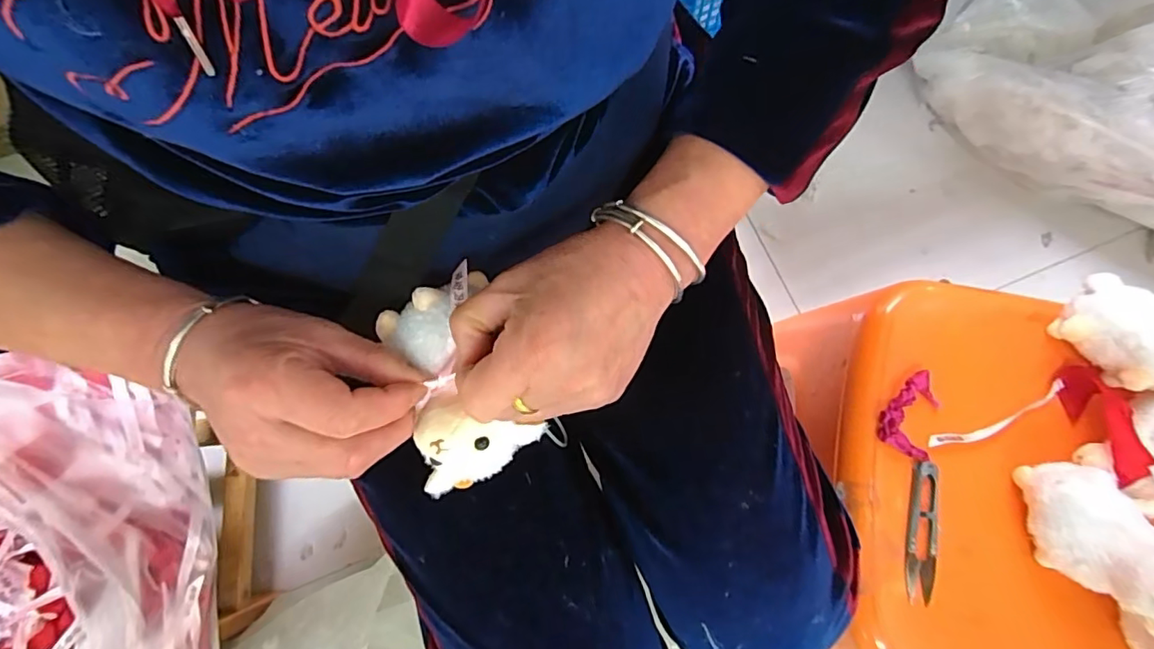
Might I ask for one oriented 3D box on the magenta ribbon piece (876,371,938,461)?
[{"bbox_3d":[0.269,0.069,0.426,0.046,0.023,0.066,21,78,7],"label":"magenta ribbon piece"}]

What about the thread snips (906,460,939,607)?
[{"bbox_3d":[0.269,0.160,0.415,0.023,0.006,0.104,9,77,4],"label":"thread snips"}]

